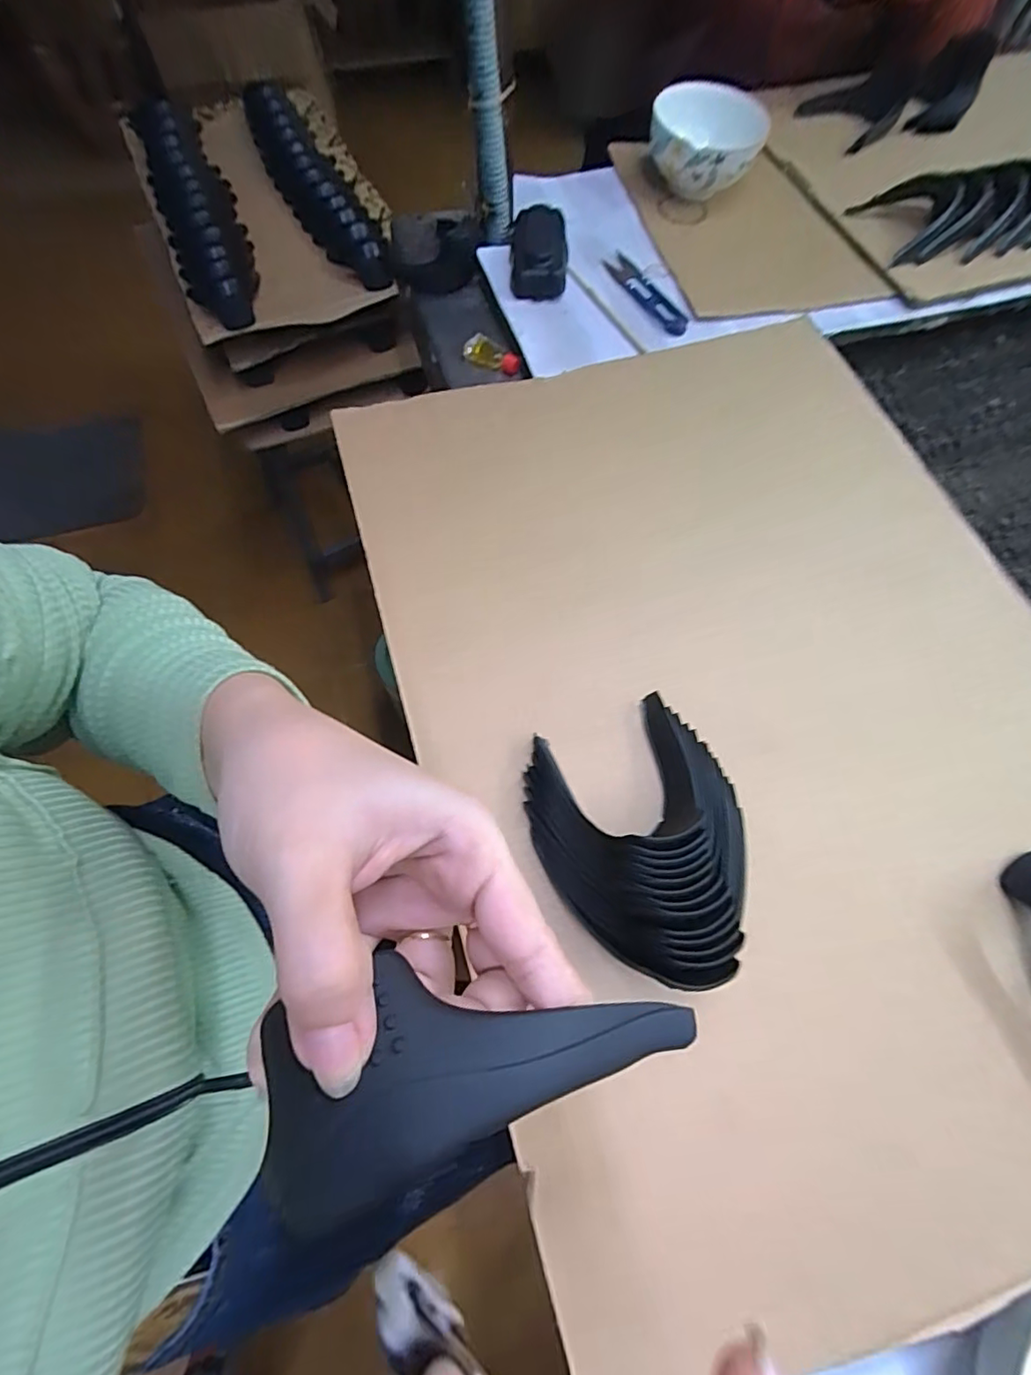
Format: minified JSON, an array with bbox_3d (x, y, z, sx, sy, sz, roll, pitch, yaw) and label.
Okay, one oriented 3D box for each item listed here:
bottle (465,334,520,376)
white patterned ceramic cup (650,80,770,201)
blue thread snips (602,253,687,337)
[{"bbox_3d":[-0.022,-0.308,0.521,0.054,0.023,0.019,14,67,5],"label":"bottle"},{"bbox_3d":[0.192,-0.542,0.568,0.114,0.063,0.101,4,67,0],"label":"white patterned ceramic cup"},{"bbox_3d":[0.125,-0.369,0.524,0.026,0.009,0.111,-33,71,-14],"label":"blue thread snips"}]

